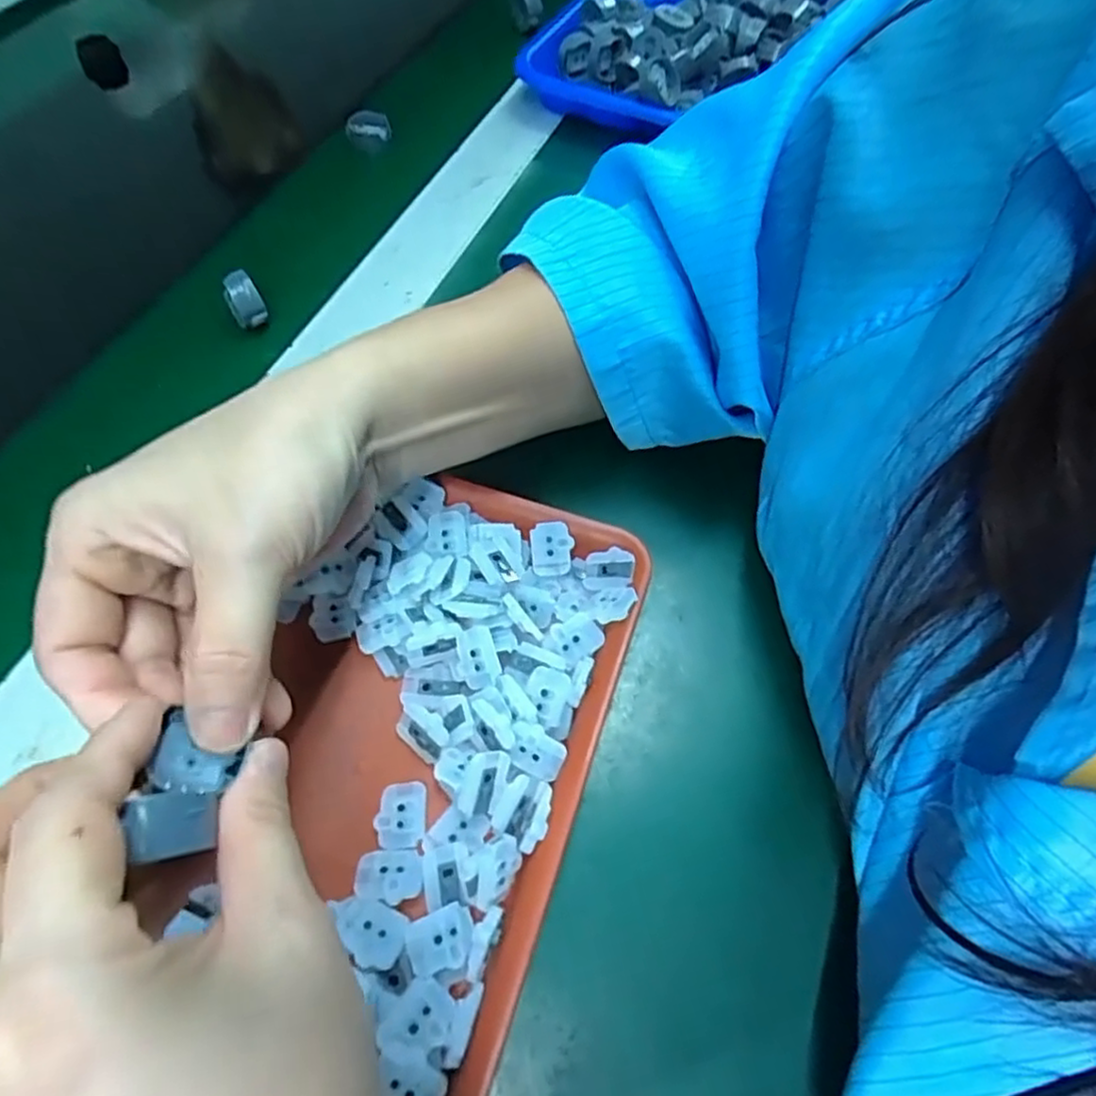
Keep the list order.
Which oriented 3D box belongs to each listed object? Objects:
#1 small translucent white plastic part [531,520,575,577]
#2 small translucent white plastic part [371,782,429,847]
[{"bbox_3d":[0.001,0.000,0.282,0.018,0.004,0.021,-2,94,10],"label":"small translucent white plastic part"},{"bbox_3d":[-0.051,0.092,0.237,0.017,0.004,0.021,-1,60,-3],"label":"small translucent white plastic part"}]

